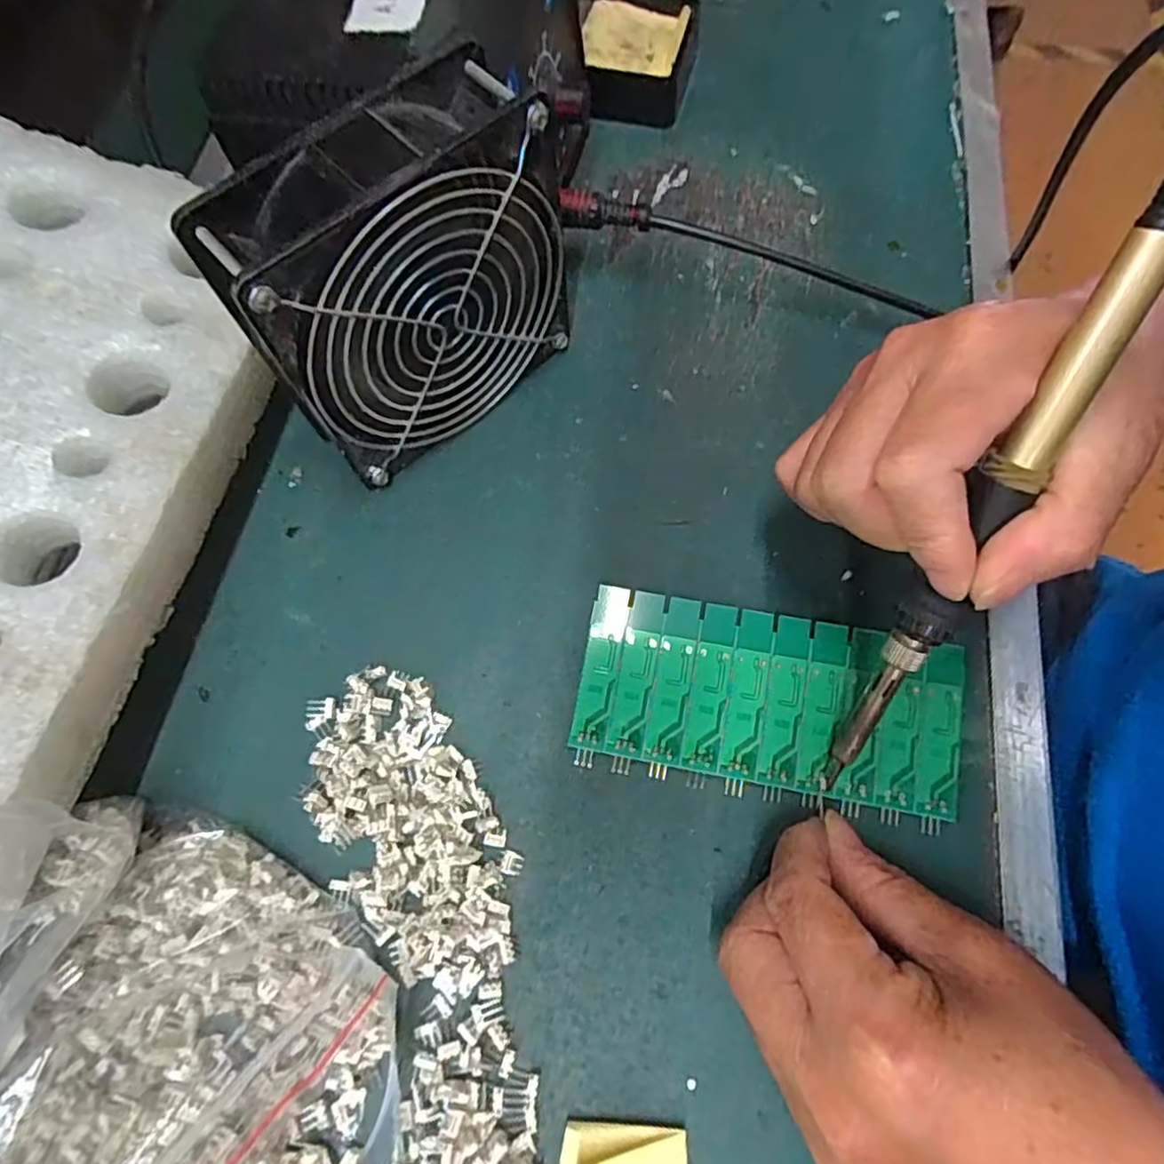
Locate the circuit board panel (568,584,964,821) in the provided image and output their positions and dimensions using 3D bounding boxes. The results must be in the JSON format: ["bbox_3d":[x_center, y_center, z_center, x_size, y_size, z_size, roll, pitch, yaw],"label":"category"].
[{"bbox_3d":[0.069,0.043,0.253,0.138,0.009,0.062,11,70,6],"label":"circuit board panel"}]

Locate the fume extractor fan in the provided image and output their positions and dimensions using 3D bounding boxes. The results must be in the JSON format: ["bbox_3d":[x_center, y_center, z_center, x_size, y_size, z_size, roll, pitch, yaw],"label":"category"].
[{"bbox_3d":[-0.063,-0.108,0.259,0.120,0.121,0.043,-40,73,-12],"label":"fume extractor fan"}]

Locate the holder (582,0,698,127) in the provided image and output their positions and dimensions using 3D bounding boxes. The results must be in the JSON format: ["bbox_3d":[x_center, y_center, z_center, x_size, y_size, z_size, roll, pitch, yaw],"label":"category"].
[{"bbox_3d":[0.031,-0.293,0.376,0.060,0.025,0.071,7,70,5],"label":"holder"}]

